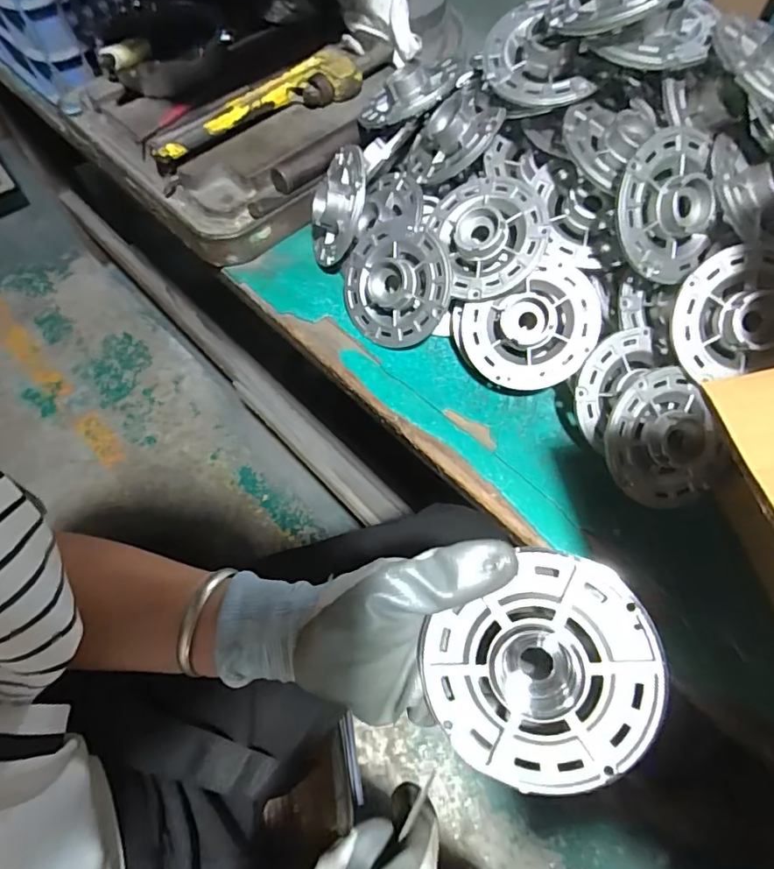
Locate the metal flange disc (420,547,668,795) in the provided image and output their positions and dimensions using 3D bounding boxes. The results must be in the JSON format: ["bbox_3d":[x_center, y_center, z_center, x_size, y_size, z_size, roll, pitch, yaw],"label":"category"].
[{"bbox_3d":[0.076,0.115,0.253,0.109,0.008,0.096,-43,77,5],"label":"metal flange disc"}]

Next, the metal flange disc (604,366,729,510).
[{"bbox_3d":[0.219,0.009,0.411,0.093,0.026,0.111,-44,104,-3],"label":"metal flange disc"}]

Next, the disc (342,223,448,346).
[{"bbox_3d":[0.007,-0.133,0.483,0.106,0.106,0.027,52,29,15],"label":"disc"}]

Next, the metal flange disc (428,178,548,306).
[{"bbox_3d":[0.091,-0.173,0.460,0.090,0.032,0.106,-22,73,18],"label":"metal flange disc"}]

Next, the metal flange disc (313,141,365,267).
[{"bbox_3d":[-0.051,-0.219,0.511,0.021,0.105,0.093,1,13,-38],"label":"metal flange disc"}]

